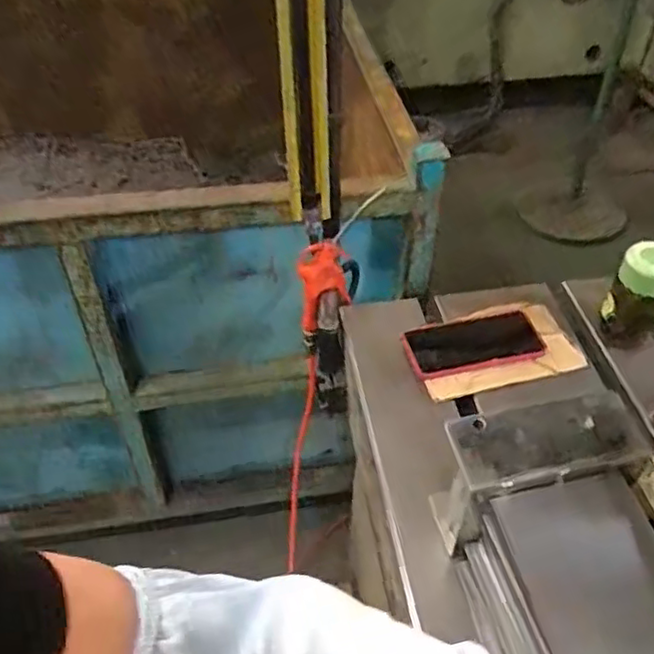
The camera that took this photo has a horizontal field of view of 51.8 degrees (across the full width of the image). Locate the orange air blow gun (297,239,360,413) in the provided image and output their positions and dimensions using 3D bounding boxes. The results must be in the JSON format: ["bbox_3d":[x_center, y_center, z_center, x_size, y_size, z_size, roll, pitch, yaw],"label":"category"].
[{"bbox_3d":[0.002,0.002,0.915,0.068,0.232,0.110,-5,7,-6],"label":"orange air blow gun"}]

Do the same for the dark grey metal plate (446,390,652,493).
[{"bbox_3d":[0.191,0.097,0.586,0.160,0.025,0.068,-10,46,-11],"label":"dark grey metal plate"}]

